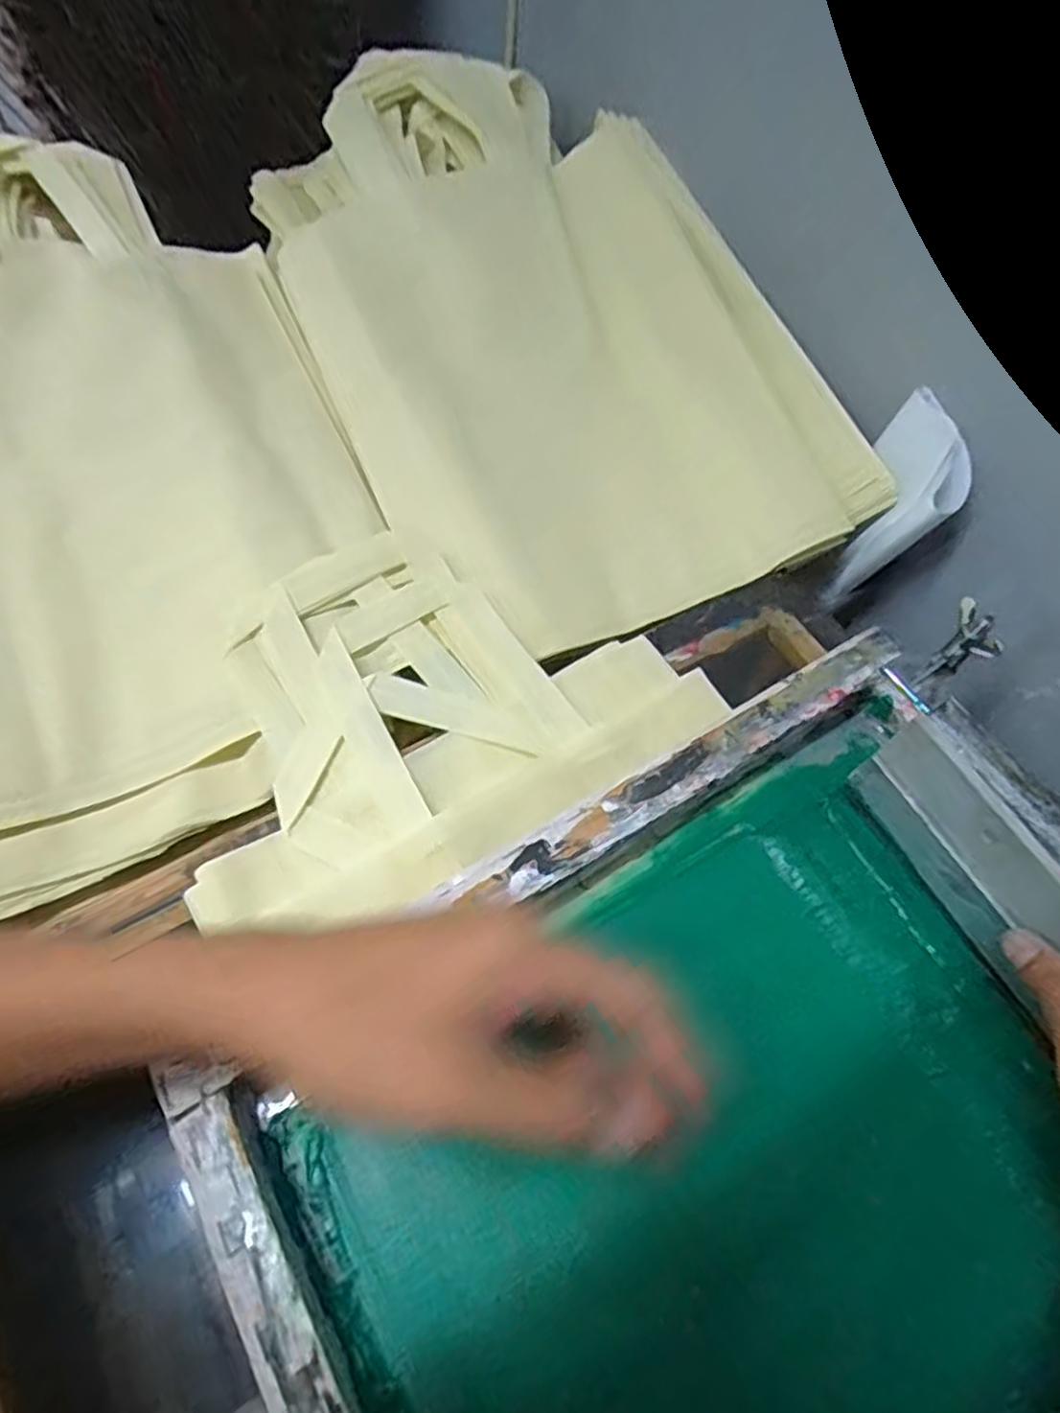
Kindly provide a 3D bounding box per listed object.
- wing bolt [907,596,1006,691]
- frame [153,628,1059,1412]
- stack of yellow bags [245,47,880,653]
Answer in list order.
[{"bbox_3d":[0.246,-0.033,0.439,0.022,0.056,0.030,21,60,9],"label":"wing bolt"},{"bbox_3d":[0.112,0.197,0.343,0.436,0.046,0.344,-28,67,-17],"label":"frame"},{"bbox_3d":[0.003,-0.308,0.602,0.346,0.105,0.539,-21,65,-14],"label":"stack of yellow bags"}]

